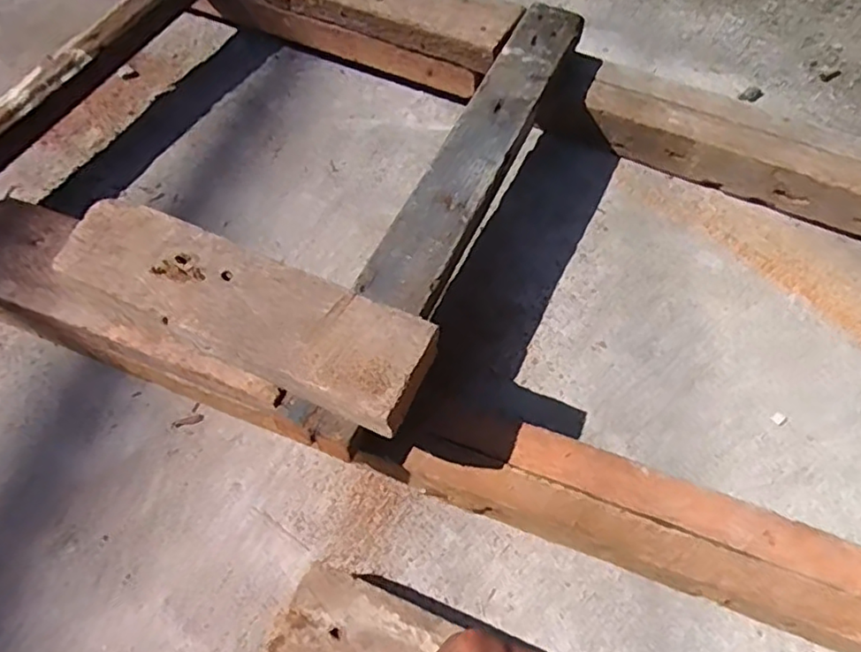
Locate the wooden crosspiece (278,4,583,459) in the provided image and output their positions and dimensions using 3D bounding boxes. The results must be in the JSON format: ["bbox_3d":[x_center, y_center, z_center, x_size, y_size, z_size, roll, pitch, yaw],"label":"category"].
[{"bbox_3d":[0.032,-0.141,0.573,0.064,0.025,0.557,21,61,11],"label":"wooden crosspiece"}]

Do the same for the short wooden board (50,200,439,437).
[{"bbox_3d":[-0.140,-0.016,0.449,0.274,0.030,0.079,23,61,12],"label":"short wooden board"}]

